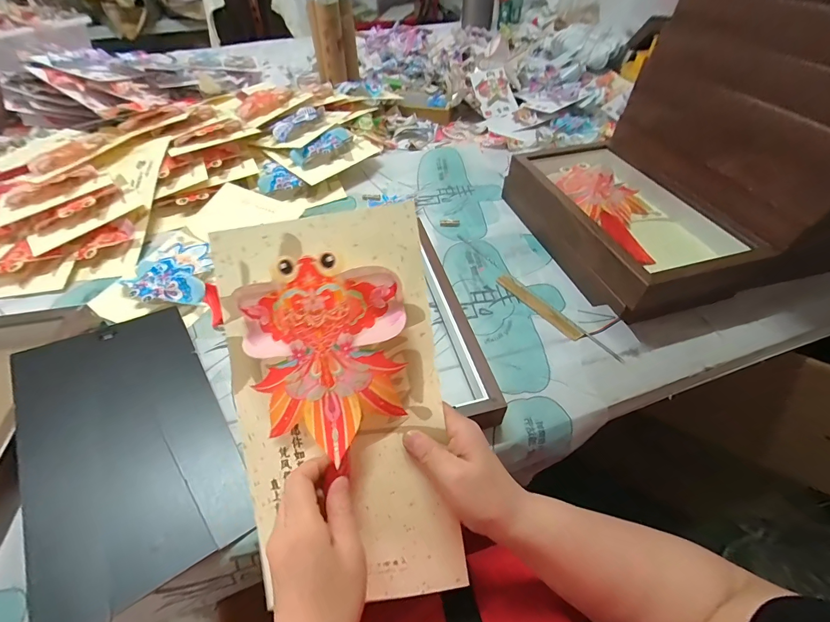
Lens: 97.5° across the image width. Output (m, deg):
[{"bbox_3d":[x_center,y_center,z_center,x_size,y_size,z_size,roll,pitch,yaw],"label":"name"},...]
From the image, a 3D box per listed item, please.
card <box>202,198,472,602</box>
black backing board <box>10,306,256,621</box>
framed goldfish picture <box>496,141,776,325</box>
[{"bbox_3d":[-0.062,0.079,0.296,0.170,0.028,0.316,-8,92,0],"label":"card"},{"bbox_3d":[-0.304,0.129,0.386,0.167,0.009,0.311,-24,57,-30],"label":"black backing board"},{"bbox_3d":[0.321,-0.149,0.582,0.219,0.103,0.354,-12,50,-9],"label":"framed goldfish picture"}]

